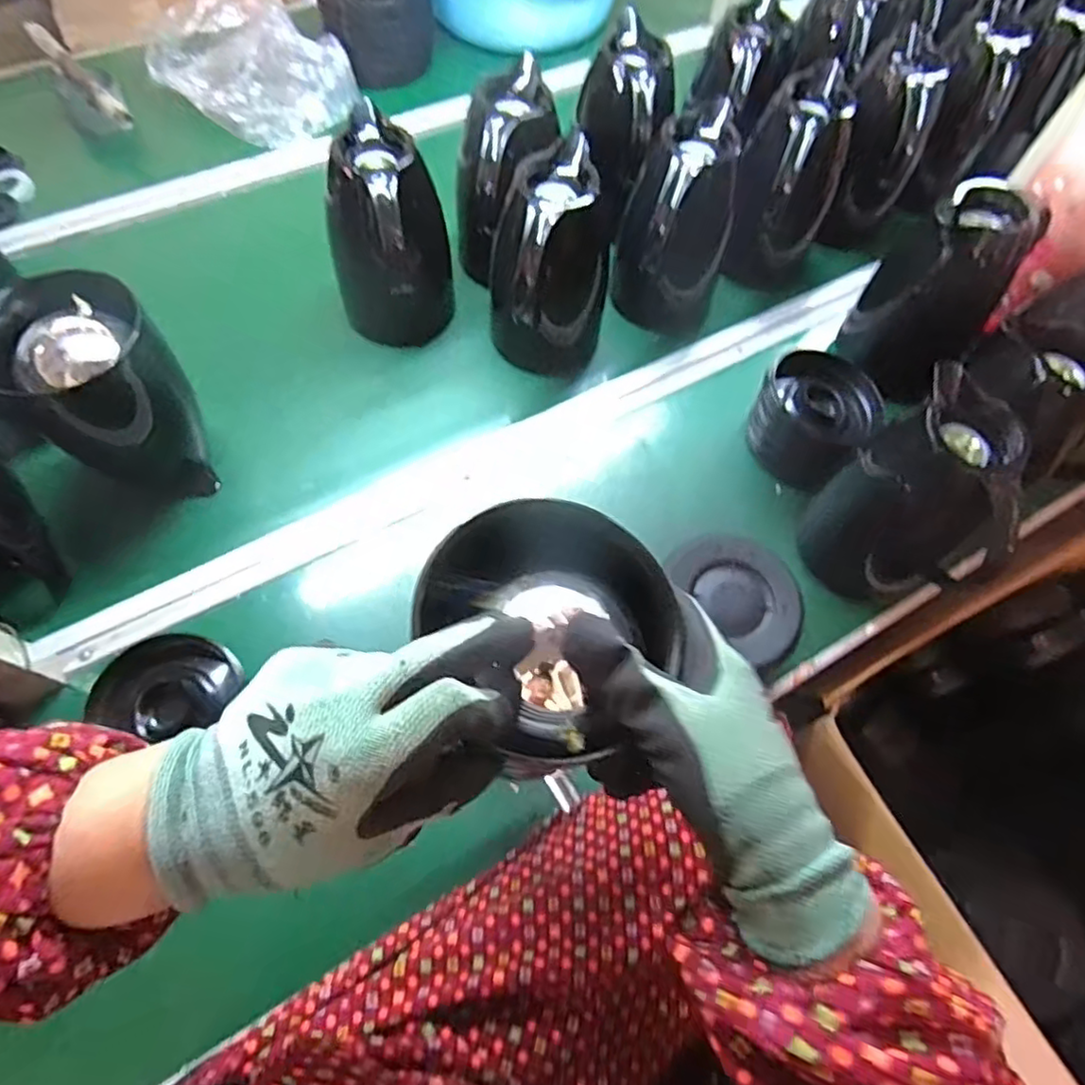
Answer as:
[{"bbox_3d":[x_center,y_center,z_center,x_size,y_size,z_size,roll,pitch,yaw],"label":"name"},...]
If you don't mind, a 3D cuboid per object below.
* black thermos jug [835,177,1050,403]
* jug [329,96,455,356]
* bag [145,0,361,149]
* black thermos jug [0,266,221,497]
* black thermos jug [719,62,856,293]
[{"bbox_3d":[0.402,-0.248,0.669,0.127,0.190,0.117,33,67,12],"label":"black thermos jug"},{"bbox_3d":[-0.166,-0.314,0.677,0.115,0.191,0.127,21,65,7],"label":"jug"},{"bbox_3d":[-0.409,-0.663,0.900,0.201,0.078,0.282,-41,72,-20],"label":"bag"},{"bbox_3d":[-0.388,-0.137,0.592,0.122,0.182,0.129,1,64,-3],"label":"black thermos jug"},{"bbox_3d":[0.281,-0.408,0.748,0.112,0.183,0.148,23,65,8],"label":"black thermos jug"}]

